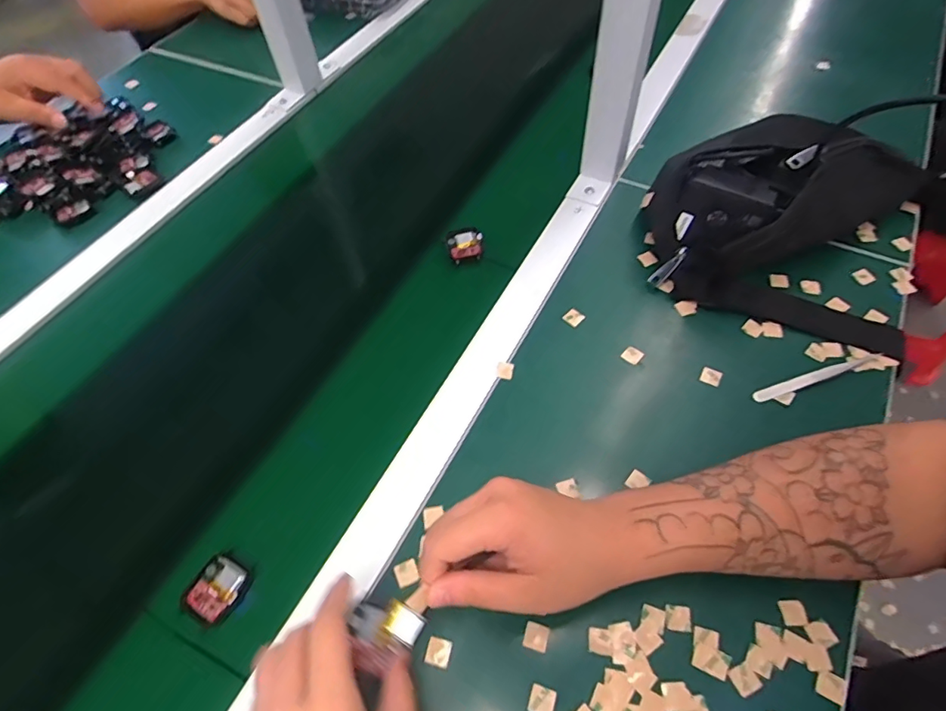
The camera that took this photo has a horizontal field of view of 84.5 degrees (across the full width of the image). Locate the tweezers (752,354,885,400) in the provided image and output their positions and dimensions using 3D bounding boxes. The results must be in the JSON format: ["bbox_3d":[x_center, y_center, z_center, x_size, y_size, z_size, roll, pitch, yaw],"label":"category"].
[{"bbox_3d":[0.301,0.018,0.454,0.123,0.008,0.011,-17,58,-7],"label":"tweezers"}]

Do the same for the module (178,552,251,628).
[{"bbox_3d":[-0.184,0.168,0.374,0.039,0.012,0.041,25,62,18],"label":"module"}]

